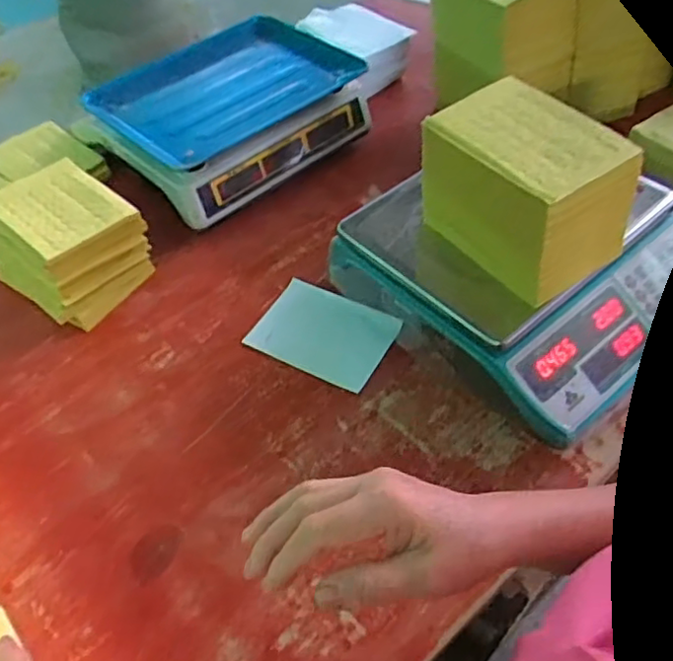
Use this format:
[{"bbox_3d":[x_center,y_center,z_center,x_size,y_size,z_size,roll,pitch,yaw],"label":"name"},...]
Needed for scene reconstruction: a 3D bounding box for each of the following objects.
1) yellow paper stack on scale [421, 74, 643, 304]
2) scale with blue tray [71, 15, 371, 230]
[{"bbox_3d":[0.185,-0.143,0.645,0.136,0.106,0.184,-29,56,-19],"label":"yellow paper stack on scale"},{"bbox_3d":[-0.158,-0.315,0.956,0.339,0.105,0.280,-39,60,-25],"label":"scale with blue tray"}]

